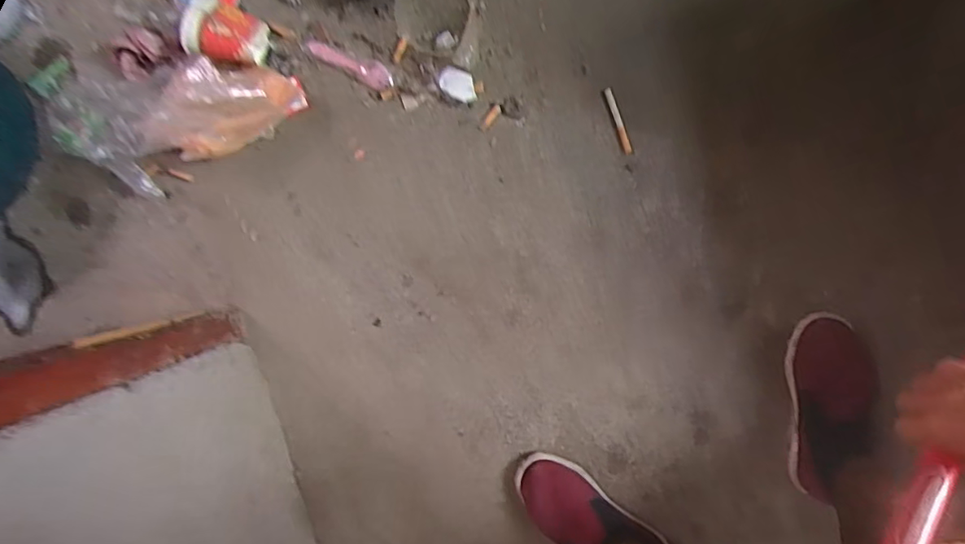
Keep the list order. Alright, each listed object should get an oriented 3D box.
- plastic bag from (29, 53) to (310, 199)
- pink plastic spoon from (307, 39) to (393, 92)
[{"bbox_3d":[-0.386,-0.181,0.667,0.323,0.075,0.165,-3,95,3],"label":"plastic bag"},{"bbox_3d":[-0.165,-0.264,0.690,0.116,0.004,0.030,29,96,0],"label":"pink plastic spoon"}]

